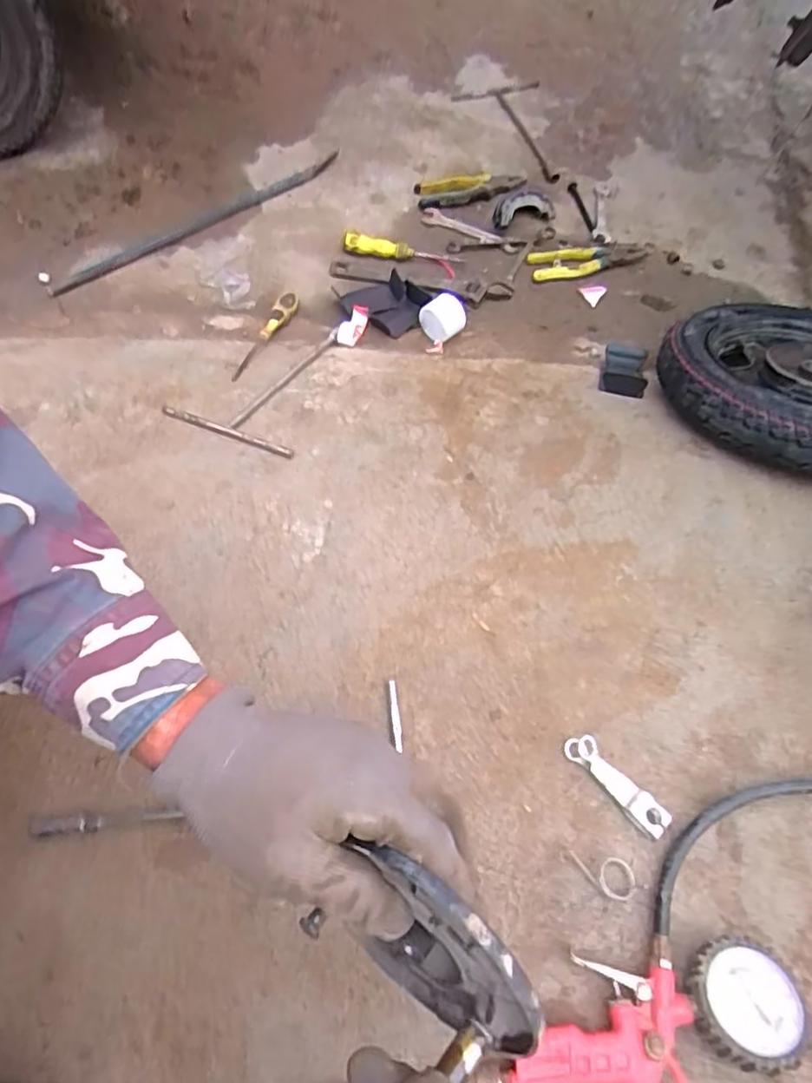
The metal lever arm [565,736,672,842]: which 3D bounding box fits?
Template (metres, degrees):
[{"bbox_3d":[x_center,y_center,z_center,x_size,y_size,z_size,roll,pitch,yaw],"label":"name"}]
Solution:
[{"bbox_3d":[0.173,0.200,0.502,0.027,0.017,0.093,-40,71,-18],"label":"metal lever arm"}]

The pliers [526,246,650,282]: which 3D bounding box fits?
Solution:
[{"bbox_3d":[0.295,-0.451,0.979,0.190,0.016,0.059,-5,64,-3],"label":"pliers"}]

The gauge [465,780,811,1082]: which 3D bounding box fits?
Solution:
[{"bbox_3d":[0.248,0.273,0.437,0.440,0.053,0.127,-32,69,-15],"label":"gauge"}]

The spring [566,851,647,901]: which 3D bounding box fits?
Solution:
[{"bbox_3d":[0.153,0.254,0.461,0.056,0.012,0.028,8,64,3],"label":"spring"}]

